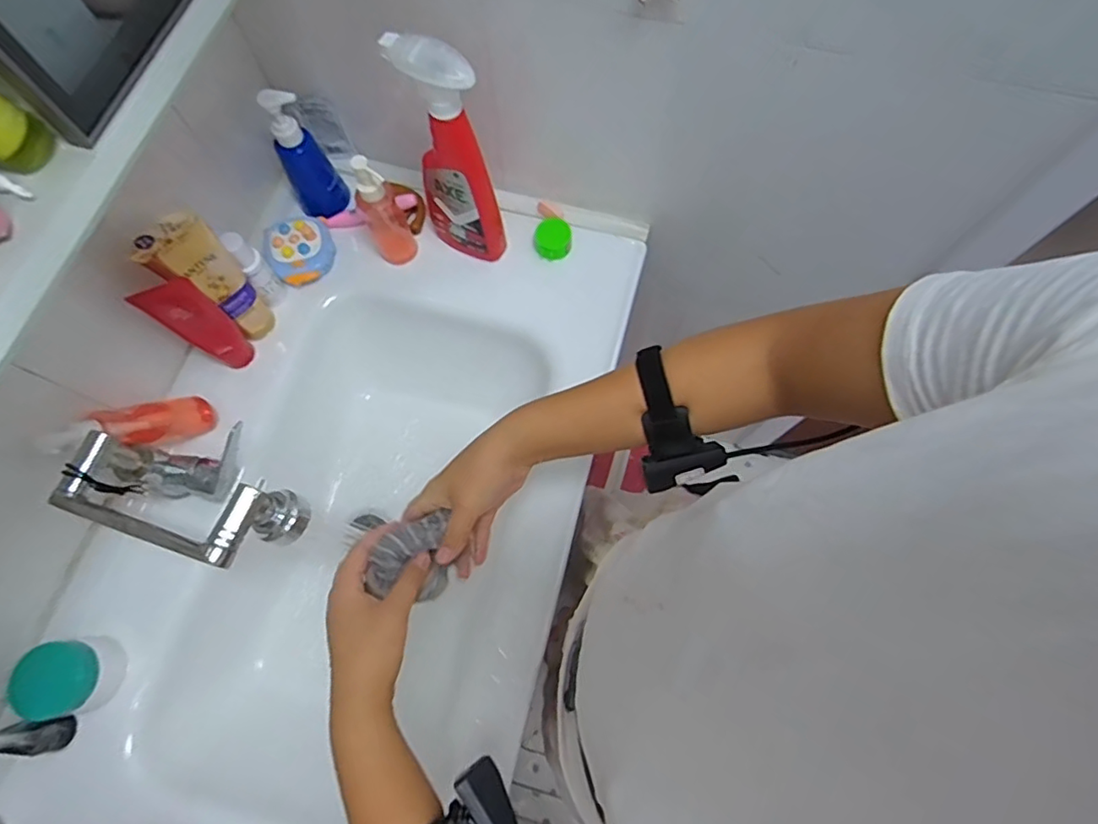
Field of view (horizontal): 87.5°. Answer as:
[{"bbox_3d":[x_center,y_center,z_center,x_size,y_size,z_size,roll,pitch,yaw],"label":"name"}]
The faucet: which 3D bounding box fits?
[{"bbox_3d":[-0.330,0.075,0.554,0.221,0.132,0.110,18,72,6],"label":"faucet"}]

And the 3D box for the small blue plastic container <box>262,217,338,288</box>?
[{"bbox_3d":[-0.324,-0.215,0.740,0.084,0.032,0.095,-31,74,-10],"label":"small blue plastic container"}]

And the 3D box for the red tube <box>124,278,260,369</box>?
[{"bbox_3d":[-0.383,-0.093,0.639,0.052,0.157,0.032,-37,75,-12],"label":"red tube"}]

